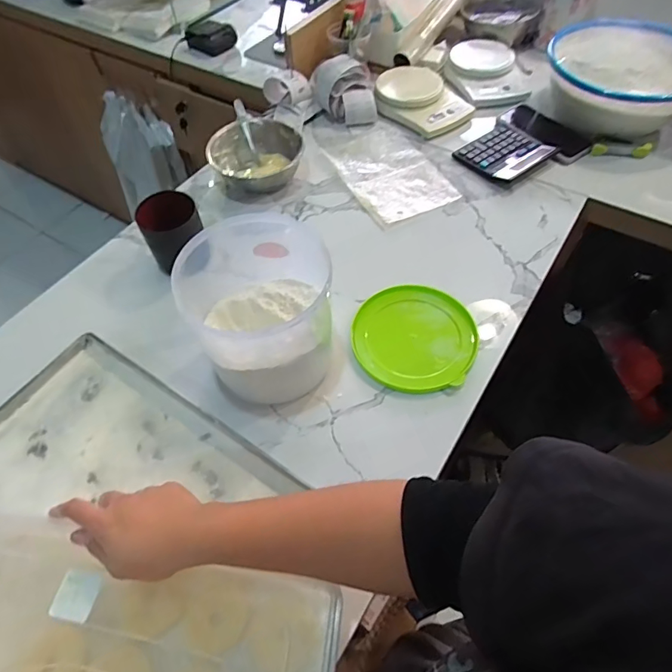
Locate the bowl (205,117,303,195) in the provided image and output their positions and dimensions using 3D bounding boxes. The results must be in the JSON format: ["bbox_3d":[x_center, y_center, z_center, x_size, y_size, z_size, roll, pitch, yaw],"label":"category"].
[{"bbox_3d":[-0.134,-0.303,0.791,0.144,0.070,0.135,-1,56,2],"label":"bowl"}]

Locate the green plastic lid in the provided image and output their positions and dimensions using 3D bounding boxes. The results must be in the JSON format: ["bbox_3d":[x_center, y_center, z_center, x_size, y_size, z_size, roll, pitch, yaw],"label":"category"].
[{"bbox_3d":[0.102,-0.001,0.605,0.153,0.012,0.155,-1,56,2],"label":"green plastic lid"}]

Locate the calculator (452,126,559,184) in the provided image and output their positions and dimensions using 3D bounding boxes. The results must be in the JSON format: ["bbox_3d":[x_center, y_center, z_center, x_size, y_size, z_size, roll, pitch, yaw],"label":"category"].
[{"bbox_3d":[0.294,-0.322,0.808,0.128,0.022,0.126,-33,60,-18],"label":"calculator"}]

